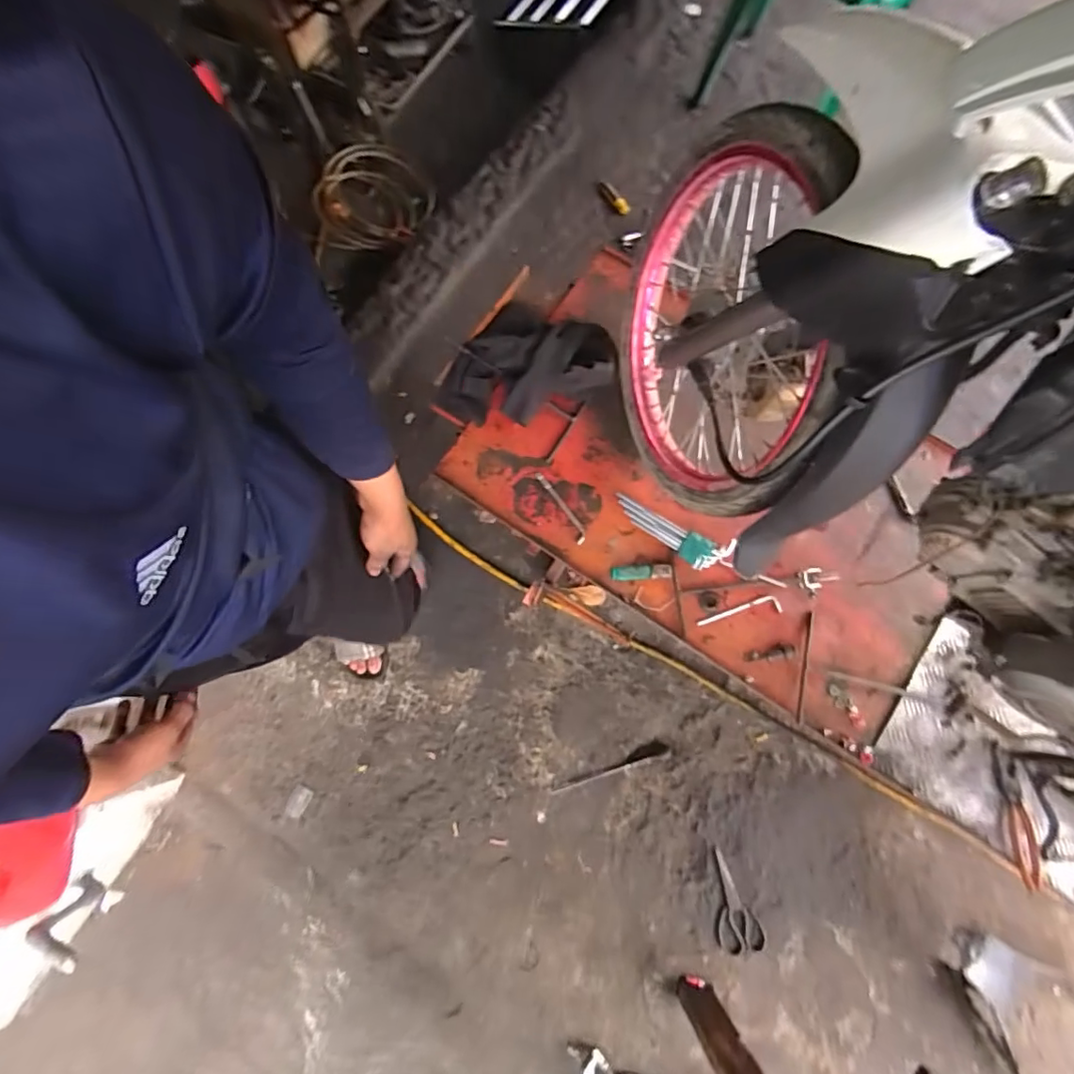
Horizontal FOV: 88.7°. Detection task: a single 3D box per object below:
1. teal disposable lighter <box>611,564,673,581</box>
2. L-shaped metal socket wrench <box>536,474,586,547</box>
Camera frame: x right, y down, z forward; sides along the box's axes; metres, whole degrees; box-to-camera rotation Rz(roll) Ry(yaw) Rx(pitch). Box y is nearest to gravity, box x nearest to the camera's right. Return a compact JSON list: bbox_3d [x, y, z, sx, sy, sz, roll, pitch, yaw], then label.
[{"bbox_3d":[0.188,0.063,0.990,0.107,0.014,0.029,-3,77,0],"label":"teal disposable lighter"},{"bbox_3d":[0.046,-0.057,1.026,0.022,0.009,0.157,-30,79,-6],"label":"L-shaped metal socket wrench"}]

